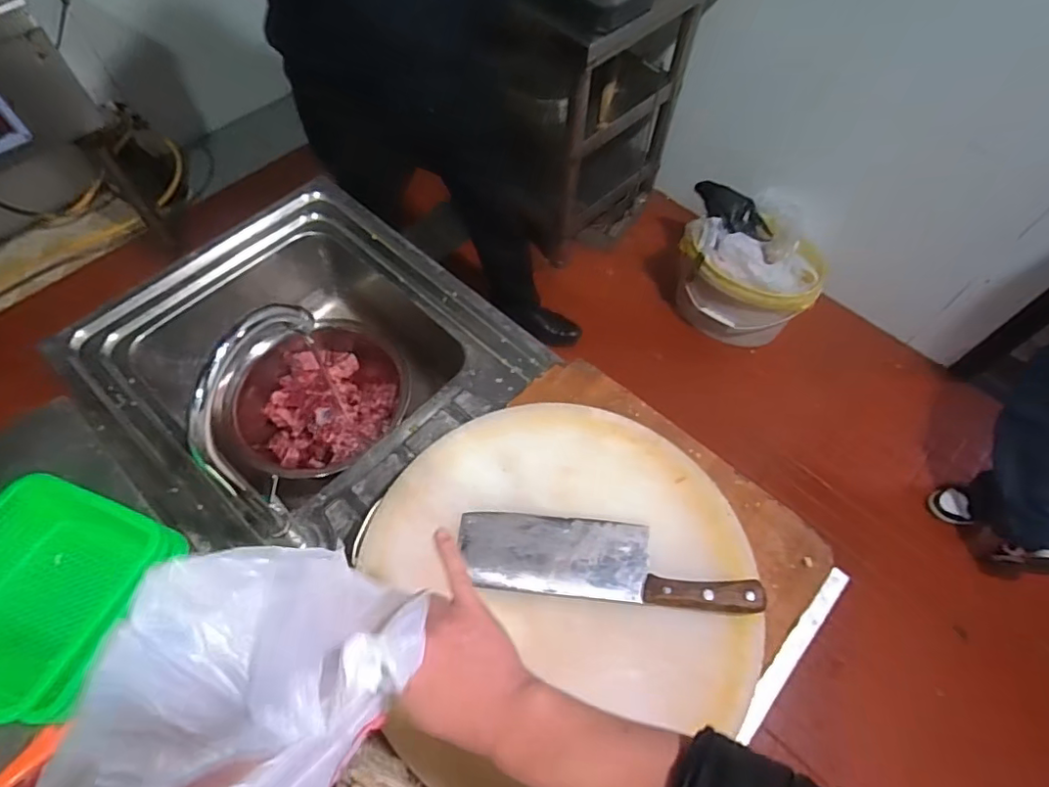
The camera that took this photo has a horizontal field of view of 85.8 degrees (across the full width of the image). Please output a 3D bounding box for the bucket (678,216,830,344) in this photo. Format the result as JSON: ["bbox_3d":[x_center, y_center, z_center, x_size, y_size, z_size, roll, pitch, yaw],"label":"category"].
[{"bbox_3d":[0.637,-0.322,1.668,0.322,0.323,0.307,1,60,-1],"label":"bucket"}]

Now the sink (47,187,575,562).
[{"bbox_3d":[-0.322,-0.035,0.844,0.540,0.208,0.491,40,67,19],"label":"sink"}]

